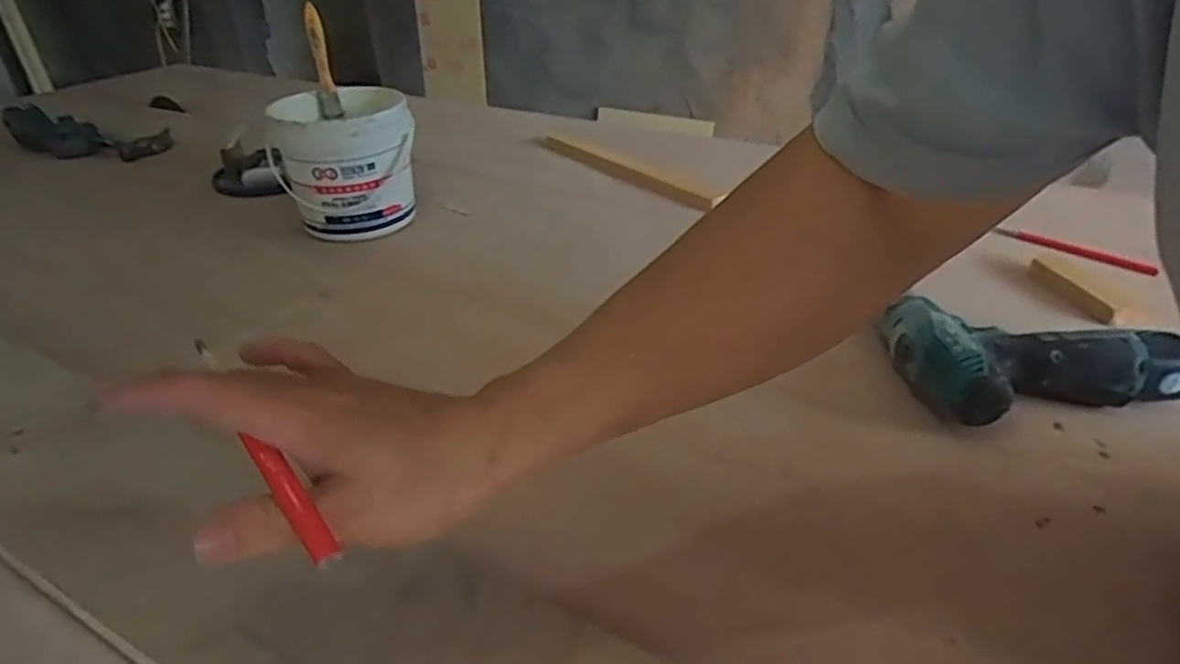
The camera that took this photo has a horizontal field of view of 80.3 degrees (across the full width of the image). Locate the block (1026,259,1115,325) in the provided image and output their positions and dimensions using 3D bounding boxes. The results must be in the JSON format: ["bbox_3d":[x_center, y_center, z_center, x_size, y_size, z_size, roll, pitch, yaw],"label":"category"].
[{"bbox_3d":[0.430,-0.037,0.628,0.081,0.013,0.015,39,44,11],"label":"block"}]

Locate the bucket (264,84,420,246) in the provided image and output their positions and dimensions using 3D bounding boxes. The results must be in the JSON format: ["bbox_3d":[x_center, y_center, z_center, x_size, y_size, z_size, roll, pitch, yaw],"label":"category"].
[{"bbox_3d":[-0.285,-0.200,0.836,0.152,0.142,0.151,-7,33,-8],"label":"bucket"}]

